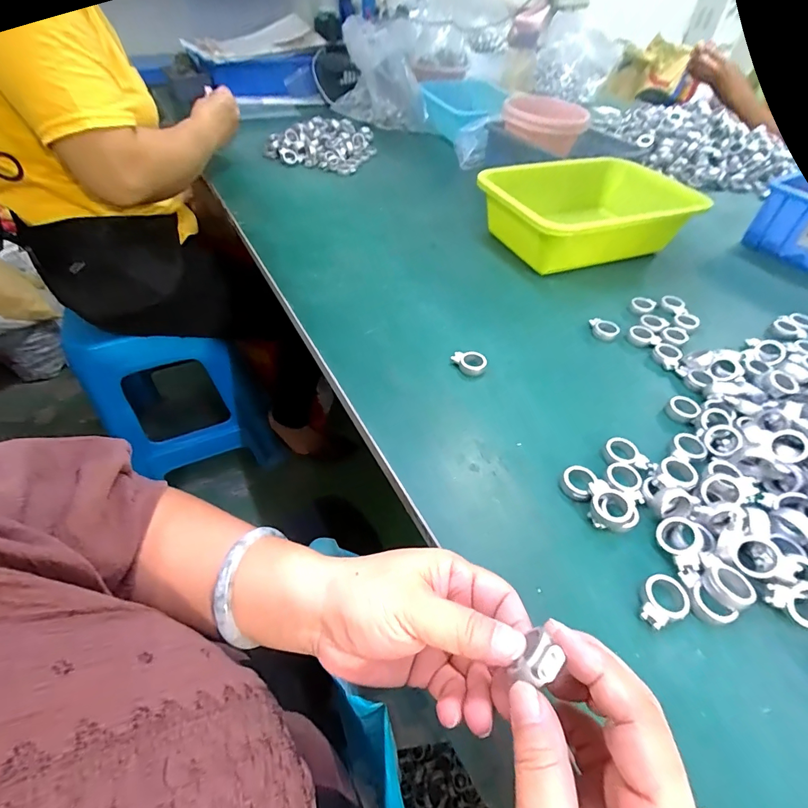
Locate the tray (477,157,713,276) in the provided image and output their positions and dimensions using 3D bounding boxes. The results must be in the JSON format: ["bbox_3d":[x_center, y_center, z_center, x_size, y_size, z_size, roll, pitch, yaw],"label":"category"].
[{"bbox_3d":[0.258,-0.271,0.584,0.287,0.082,0.202,-14,50,-15],"label":"tray"}]

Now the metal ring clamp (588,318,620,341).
[{"bbox_3d":[0.220,-0.084,0.455,0.032,0.012,0.020,25,52,18],"label":"metal ring clamp"}]

